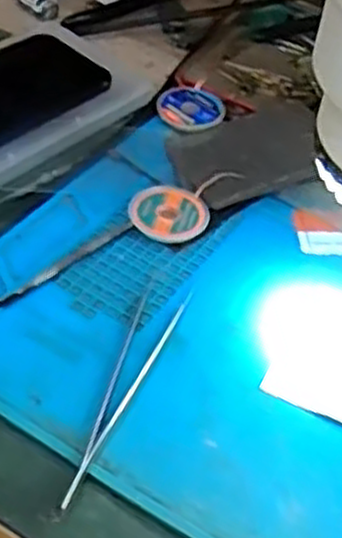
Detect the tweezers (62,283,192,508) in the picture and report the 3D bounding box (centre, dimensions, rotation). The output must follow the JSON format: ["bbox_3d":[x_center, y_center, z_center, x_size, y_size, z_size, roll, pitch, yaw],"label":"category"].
[{"bbox_3d":[-0.022,0.053,0.374,0.022,0.012,0.136,17,48,9],"label":"tweezers"}]

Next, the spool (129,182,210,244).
[{"bbox_3d":[-0.001,-0.030,0.458,0.044,0.013,0.041,4,45,-4],"label":"spool"}]

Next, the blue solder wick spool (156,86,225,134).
[{"bbox_3d":[0.014,-0.107,0.529,0.043,0.008,0.043,4,45,-4],"label":"blue solder wick spool"}]

